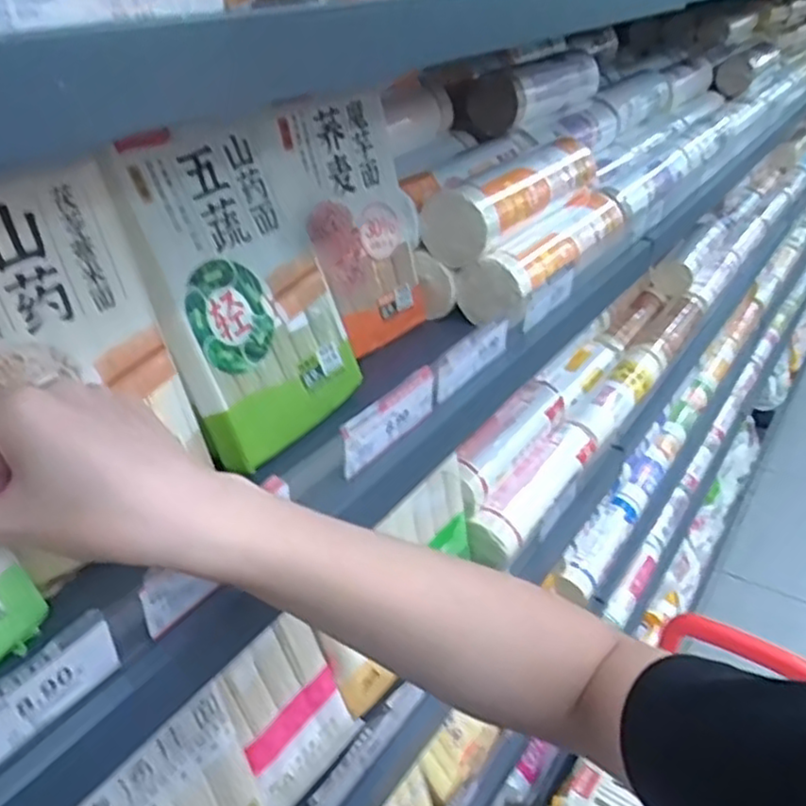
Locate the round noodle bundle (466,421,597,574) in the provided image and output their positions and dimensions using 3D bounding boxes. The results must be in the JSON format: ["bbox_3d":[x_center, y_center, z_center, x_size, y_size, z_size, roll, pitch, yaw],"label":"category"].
[{"bbox_3d":[0.166,0.105,0.884,0.055,0.058,0.258,17,36,31],"label":"round noodle bundle"}]

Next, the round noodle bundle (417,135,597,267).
[{"bbox_3d":[0.107,-0.206,0.715,0.075,0.064,0.231,17,35,31],"label":"round noodle bundle"}]

